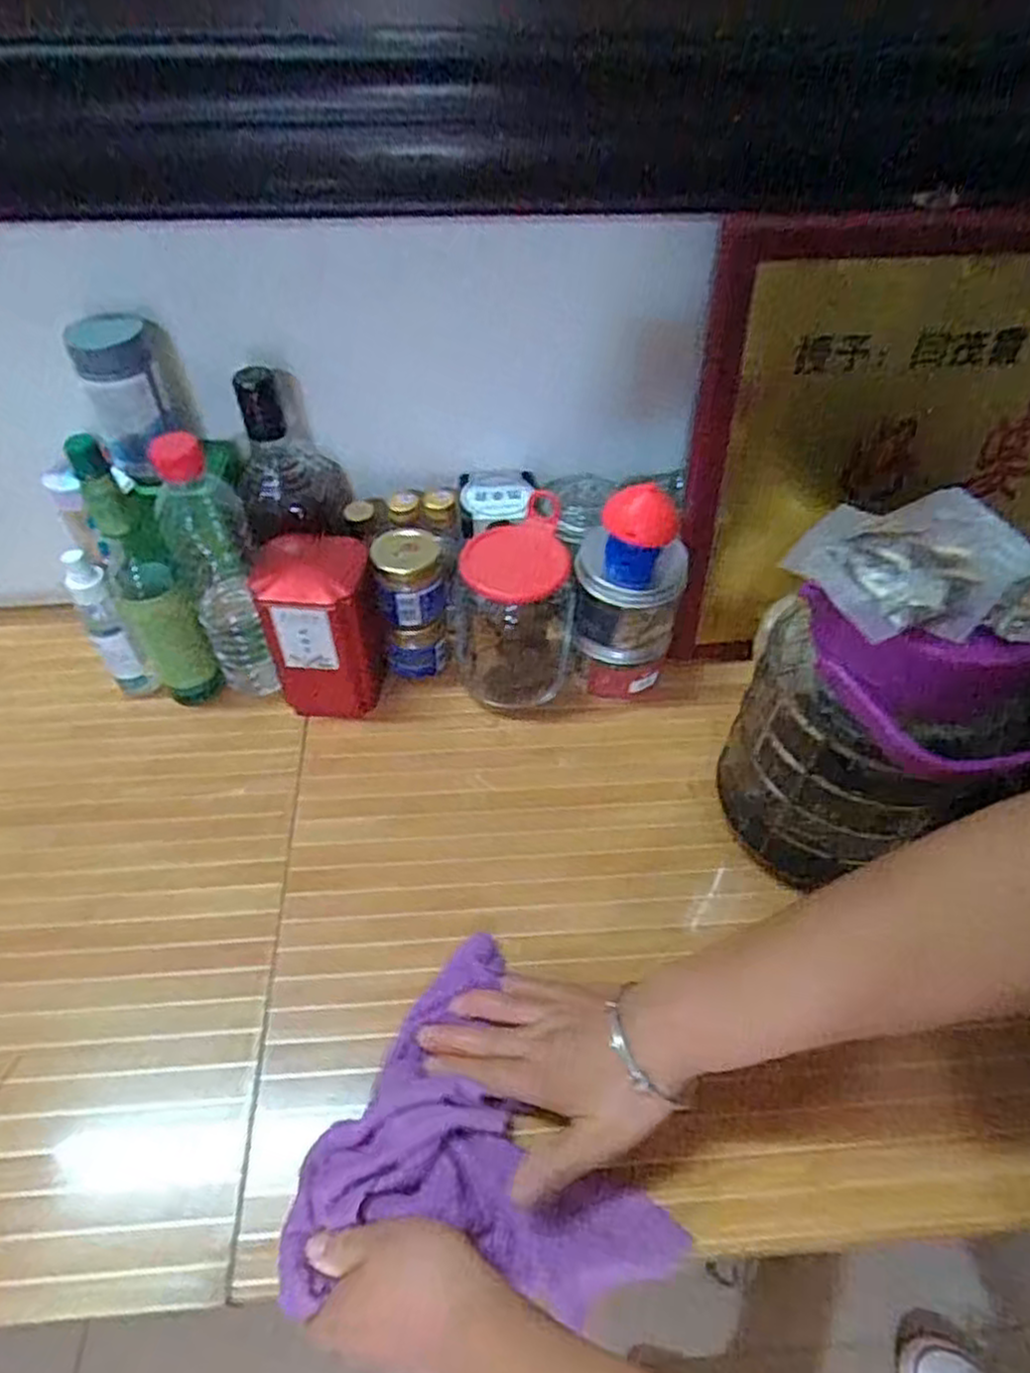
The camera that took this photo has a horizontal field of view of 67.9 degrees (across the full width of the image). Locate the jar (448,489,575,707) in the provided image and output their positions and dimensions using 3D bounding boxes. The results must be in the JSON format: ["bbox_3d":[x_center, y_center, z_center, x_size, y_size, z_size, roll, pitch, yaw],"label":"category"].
[{"bbox_3d":[-0.005,-0.063,0.628,0.093,0.140,0.098,0,50,0],"label":"jar"}]

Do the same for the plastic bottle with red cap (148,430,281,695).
[{"bbox_3d":[-0.226,-0.087,0.593,0.059,0.228,0.065,-20,53,-17],"label":"plastic bottle with red cap"}]

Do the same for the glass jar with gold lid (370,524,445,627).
[{"bbox_3d":[-0.085,-0.091,0.620,0.055,0.065,0.057,-11,51,-10],"label":"glass jar with gold lid"}]

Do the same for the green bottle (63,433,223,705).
[{"bbox_3d":[-0.284,-0.081,0.587,0.054,0.235,0.065,-31,56,-24],"label":"green bottle"}]

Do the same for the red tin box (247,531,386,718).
[{"bbox_3d":[-0.152,-0.048,0.624,0.092,0.135,0.087,-8,50,-8],"label":"red tin box"}]

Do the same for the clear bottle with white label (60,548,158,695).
[{"bbox_3d":[-0.327,-0.045,0.618,0.031,0.146,0.032,-34,58,-26],"label":"clear bottle with white label"}]

